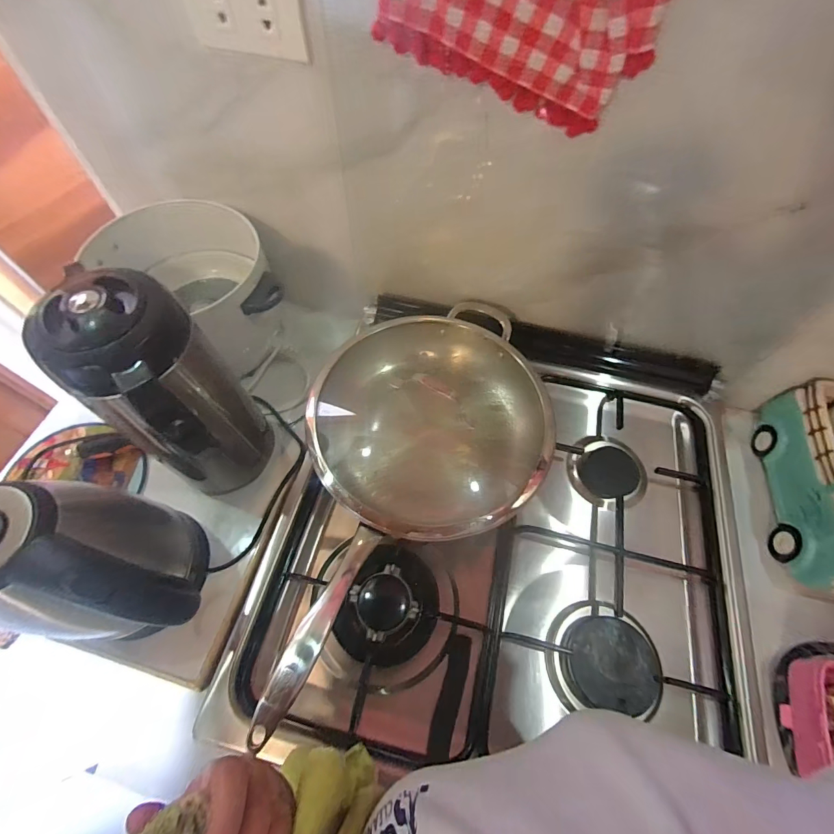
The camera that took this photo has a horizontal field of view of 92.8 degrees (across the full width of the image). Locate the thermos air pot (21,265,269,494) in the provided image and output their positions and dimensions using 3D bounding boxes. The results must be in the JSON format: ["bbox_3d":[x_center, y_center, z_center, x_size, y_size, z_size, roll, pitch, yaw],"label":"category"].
[{"bbox_3d":[-0.257,-0.009,0.449,0.120,0.300,0.112,-33,69,-17],"label":"thermos air pot"}]

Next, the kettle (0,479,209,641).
[{"bbox_3d":[-0.310,0.157,0.404,0.136,0.222,0.127,-15,64,-9],"label":"kettle"}]

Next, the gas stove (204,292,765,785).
[{"bbox_3d":[0.121,0.132,0.556,0.588,0.112,0.622,12,63,4],"label":"gas stove"}]

